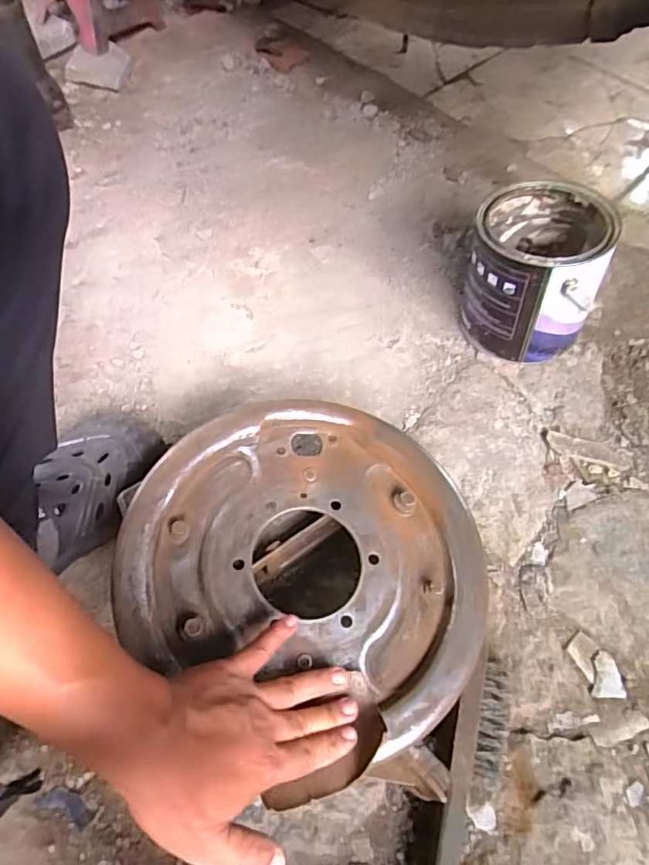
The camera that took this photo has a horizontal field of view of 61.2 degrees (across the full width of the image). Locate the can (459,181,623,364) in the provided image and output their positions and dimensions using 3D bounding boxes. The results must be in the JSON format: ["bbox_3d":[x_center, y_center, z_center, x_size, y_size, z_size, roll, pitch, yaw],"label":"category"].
[{"bbox_3d":[0.236,-0.182,0.647,0.139,0.170,0.147,10,62,4],"label":"can"}]

